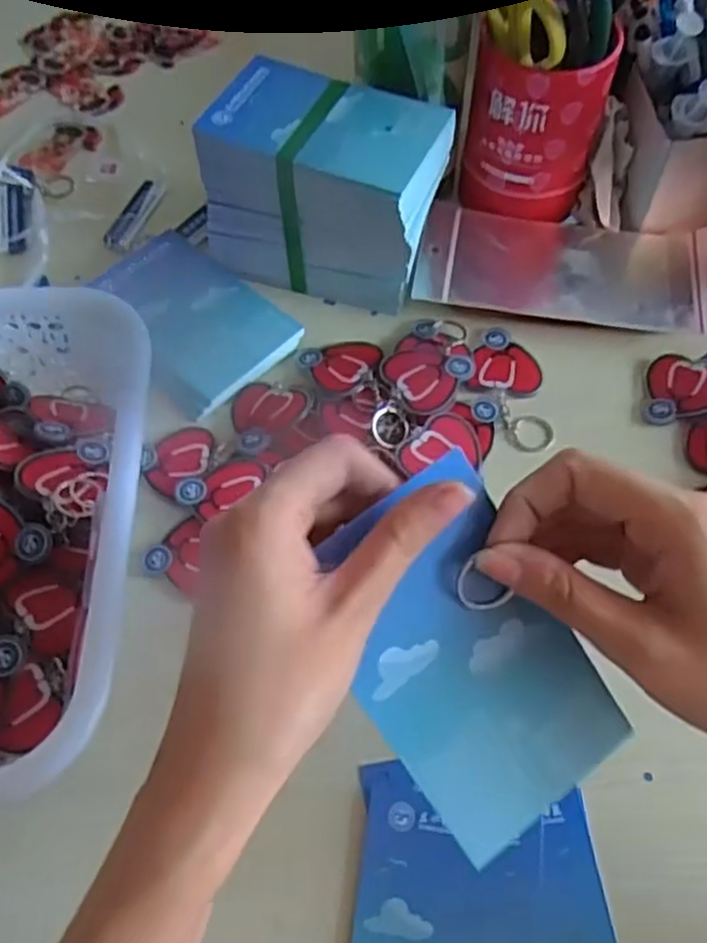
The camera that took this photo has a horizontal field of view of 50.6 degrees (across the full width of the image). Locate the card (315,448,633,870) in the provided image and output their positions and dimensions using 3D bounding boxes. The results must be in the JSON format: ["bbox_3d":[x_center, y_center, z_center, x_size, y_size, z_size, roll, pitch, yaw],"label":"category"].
[{"bbox_3d":[0.041,0.069,0.270,0.078,0.005,0.133,-35,101,-9],"label":"card"}]

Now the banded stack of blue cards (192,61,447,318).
[{"bbox_3d":[-0.017,-0.178,0.485,0.140,0.105,0.089,15,62,10],"label":"banded stack of blue cards"}]

